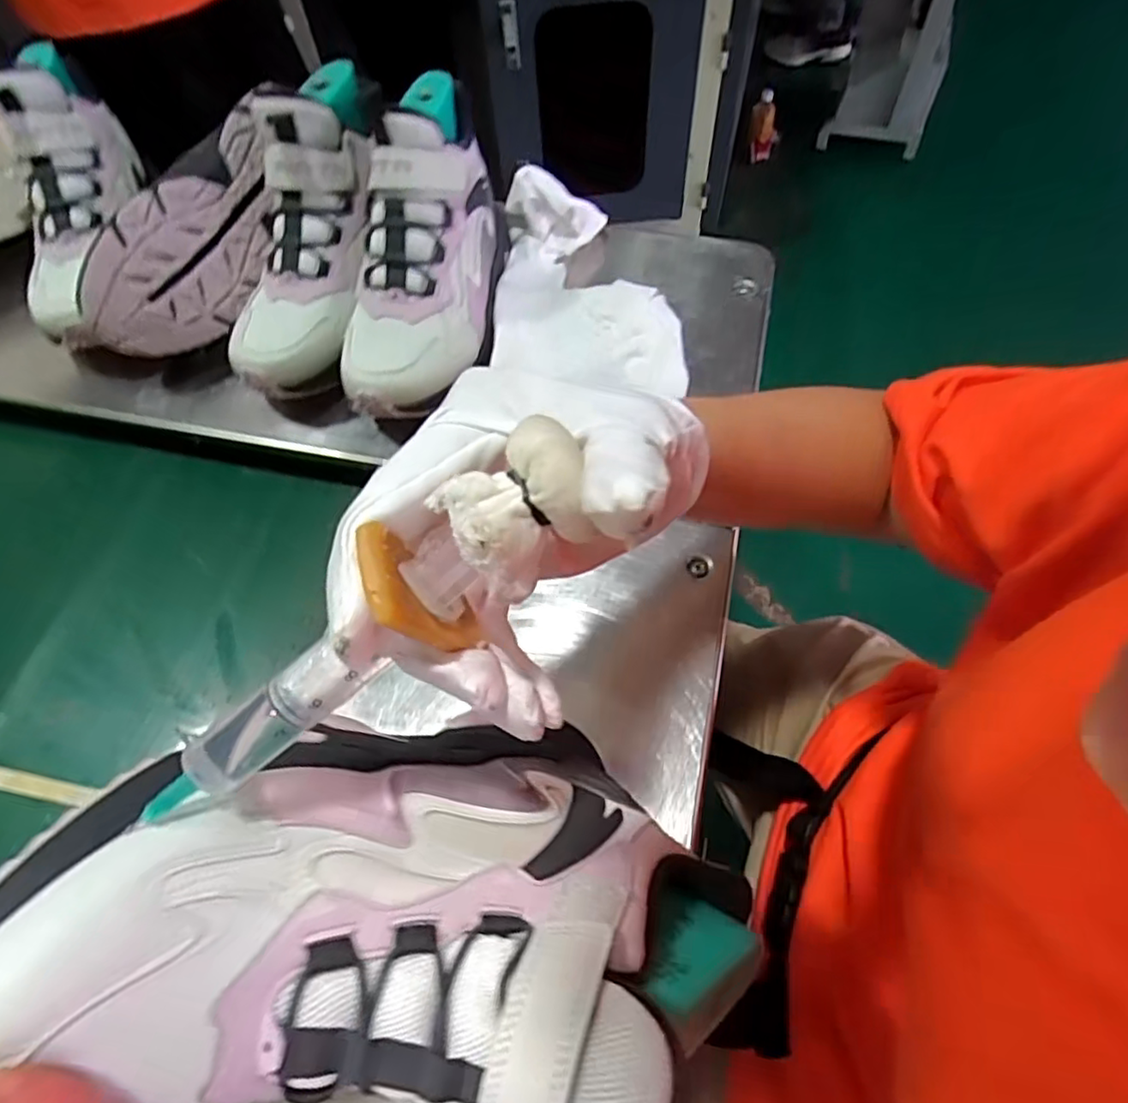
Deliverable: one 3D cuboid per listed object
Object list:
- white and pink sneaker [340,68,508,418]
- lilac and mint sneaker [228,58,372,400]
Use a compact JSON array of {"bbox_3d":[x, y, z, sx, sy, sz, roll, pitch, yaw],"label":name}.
[{"bbox_3d":[-0.097,-0.211,0.450,0.087,0.126,0.220,4,61,5],"label":"white and pink sneaker"},{"bbox_3d":[-0.183,-0.229,0.447,0.082,0.078,0.238,11,94,9],"label":"lilac and mint sneaker"}]

